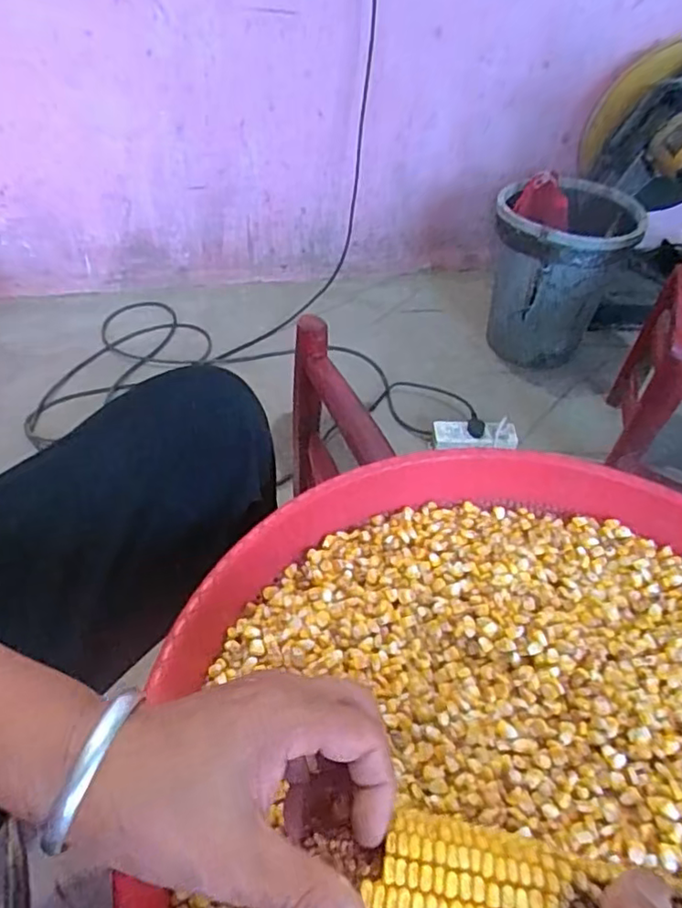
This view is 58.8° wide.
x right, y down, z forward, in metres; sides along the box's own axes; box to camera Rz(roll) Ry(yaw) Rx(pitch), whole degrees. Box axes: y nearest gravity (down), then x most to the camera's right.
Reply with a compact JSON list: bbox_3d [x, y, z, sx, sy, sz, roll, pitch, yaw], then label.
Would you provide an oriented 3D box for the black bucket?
[{"bbox_3d":[0.426,-0.364,1.232,0.243,0.288,0.258,1,46,-1],"label":"black bucket"}]

